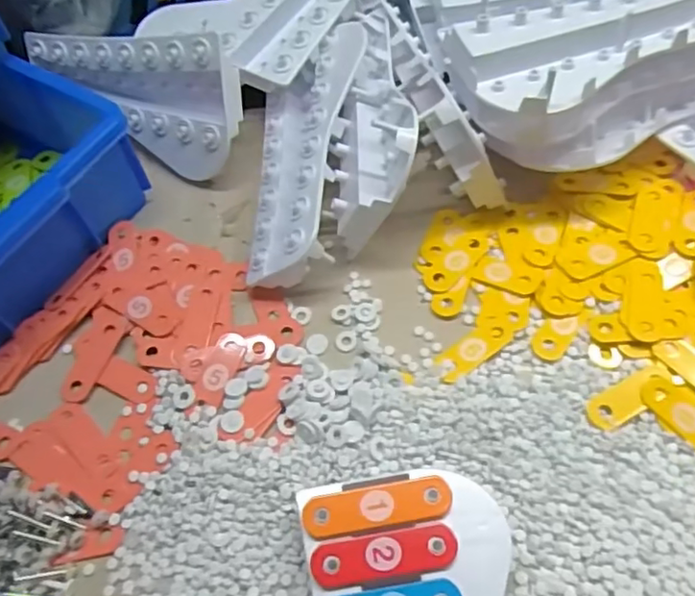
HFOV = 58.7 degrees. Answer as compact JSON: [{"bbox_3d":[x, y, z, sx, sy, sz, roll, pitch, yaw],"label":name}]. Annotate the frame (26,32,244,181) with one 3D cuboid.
[{"bbox_3d":[-0.177,-0.169,0.540,0.194,0.111,0.026,13,30,27],"label":"frame"}]

